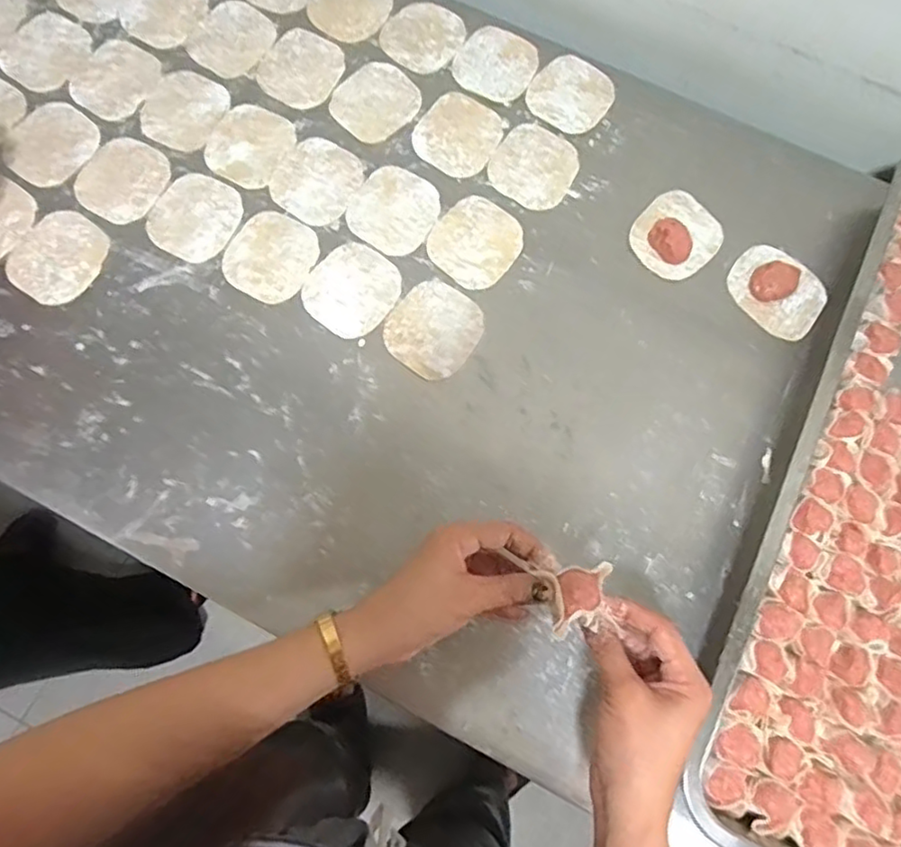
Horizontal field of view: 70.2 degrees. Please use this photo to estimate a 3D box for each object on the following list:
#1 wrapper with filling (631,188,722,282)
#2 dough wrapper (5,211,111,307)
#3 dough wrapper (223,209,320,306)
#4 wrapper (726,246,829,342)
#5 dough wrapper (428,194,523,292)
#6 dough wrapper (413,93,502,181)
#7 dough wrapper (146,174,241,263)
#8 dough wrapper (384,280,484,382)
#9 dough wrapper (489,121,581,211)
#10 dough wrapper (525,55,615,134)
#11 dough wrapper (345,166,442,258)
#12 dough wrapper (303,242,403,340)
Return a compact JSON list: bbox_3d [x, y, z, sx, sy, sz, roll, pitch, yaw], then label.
[{"bbox_3d":[0.205,-0.173,0.575,0.081,0.023,0.073,-43,81,-11],"label":"wrapper with filling"},{"bbox_3d":[-0.345,-0.147,0.562,0.076,0.007,0.082,0,76,-2],"label":"dough wrapper"},{"bbox_3d":[-0.159,-0.149,0.570,0.075,0.004,0.081,25,76,5],"label":"dough wrapper"},{"bbox_3d":[0.290,-0.118,0.567,0.082,0.014,0.068,34,77,7],"label":"wrapper"},{"bbox_3d":[0.023,-0.164,0.576,0.075,0.004,0.084,38,78,8],"label":"dough wrapper"},{"bbox_3d":[0.008,-0.275,0.610,0.075,0.004,0.086,31,77,6],"label":"dough wrapper"},{"bbox_3d":[-0.231,-0.188,0.579,0.076,0.004,0.083,0,76,-2],"label":"dough wrapper"},{"bbox_3d":[-0.014,-0.081,0.549,0.074,0.004,0.080,37,77,7],"label":"dough wrapper"},{"bbox_3d":[0.079,-0.242,0.600,0.076,0.004,0.085,27,76,5],"label":"dough wrapper"},{"bbox_3d":[0.117,-0.321,0.625,0.075,0.004,0.082,37,77,7],"label":"dough wrapper"},{"bbox_3d":[-0.051,-0.195,0.586,0.076,0.004,0.082,29,77,6],"label":"dough wrapper"},{"bbox_3d":[-0.086,-0.118,0.561,0.076,0.004,0.082,34,77,7],"label":"dough wrapper"}]

